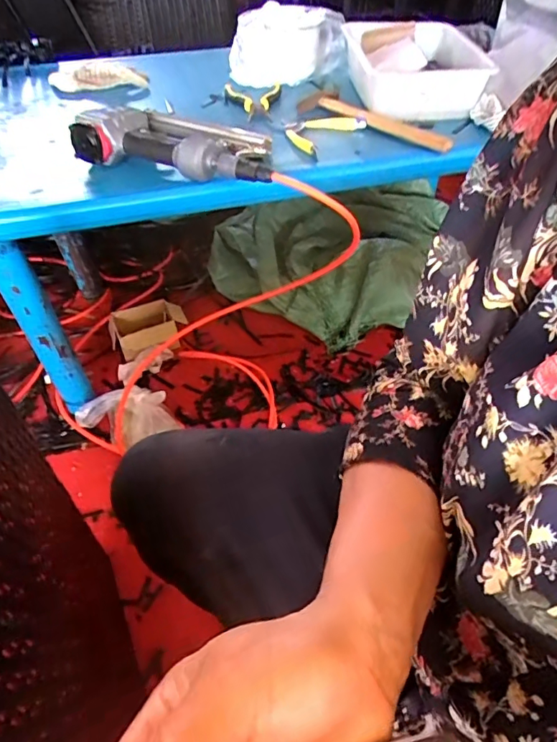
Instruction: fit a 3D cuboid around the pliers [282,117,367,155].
[{"bbox_3d":[0.055,-0.371,0.773,0.107,0.019,0.126,36,59,28],"label":"pliers"}]

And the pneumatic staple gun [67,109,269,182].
[{"bbox_3d":[-0.130,-0.334,0.714,0.277,0.073,0.165,14,51,13],"label":"pneumatic staple gun"}]

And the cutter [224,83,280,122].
[{"bbox_3d":[-0.049,-0.450,0.837,0.095,0.020,0.128,2,50,3],"label":"cutter"}]

